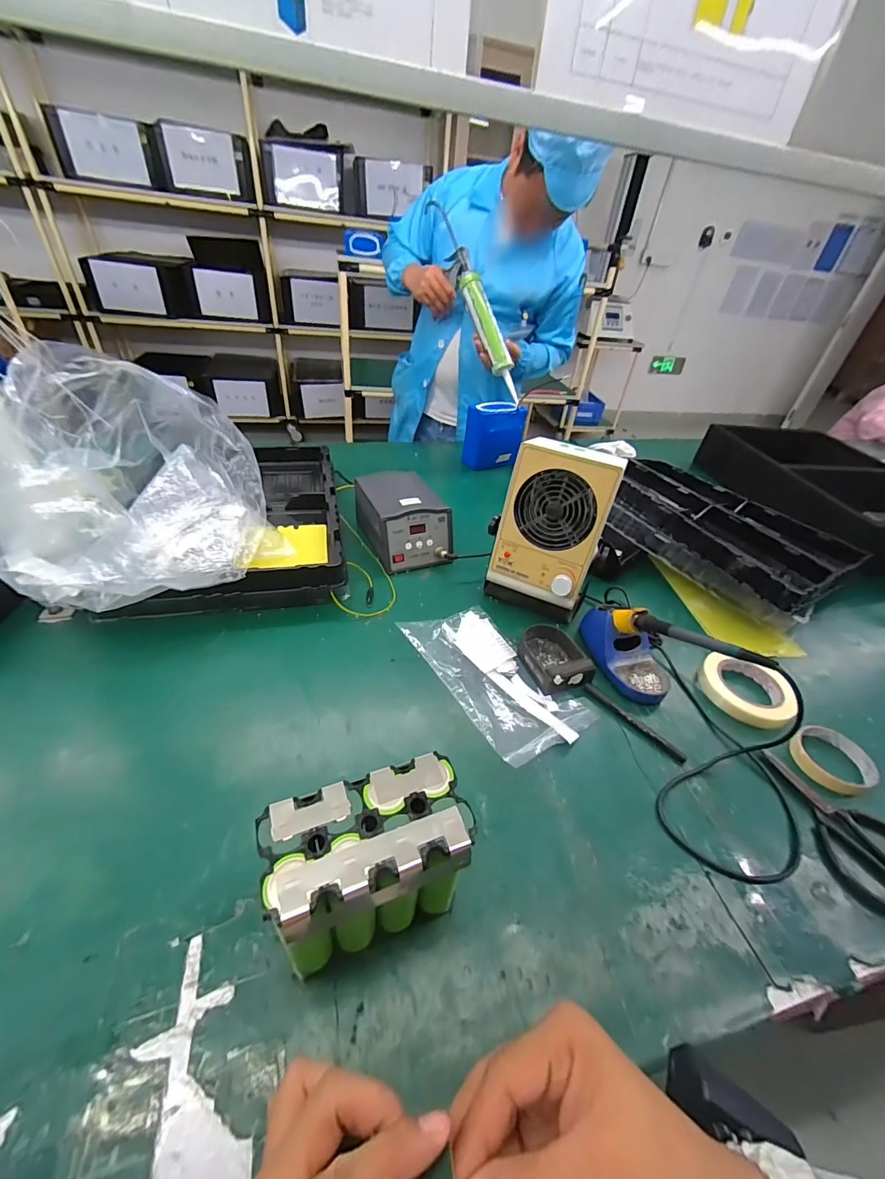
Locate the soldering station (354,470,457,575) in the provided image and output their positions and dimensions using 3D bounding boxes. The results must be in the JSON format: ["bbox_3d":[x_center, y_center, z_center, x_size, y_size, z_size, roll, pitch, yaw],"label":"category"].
[{"bbox_3d":[-0.073,-0.126,0.795,0.132,0.115,0.206,-13,43,-22],"label":"soldering station"}]

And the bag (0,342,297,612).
[{"bbox_3d":[-0.371,-0.151,0.560,0.260,0.241,0.327,-10,42,-19],"label":"bag"}]

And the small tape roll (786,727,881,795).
[{"bbox_3d":[0.481,0.205,0.524,0.090,0.015,0.081,-9,41,-18],"label":"small tape roll"}]

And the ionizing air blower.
[{"bbox_3d":[0.163,-0.089,0.645,0.151,0.235,0.115,23,42,19],"label":"ionizing air blower"}]

